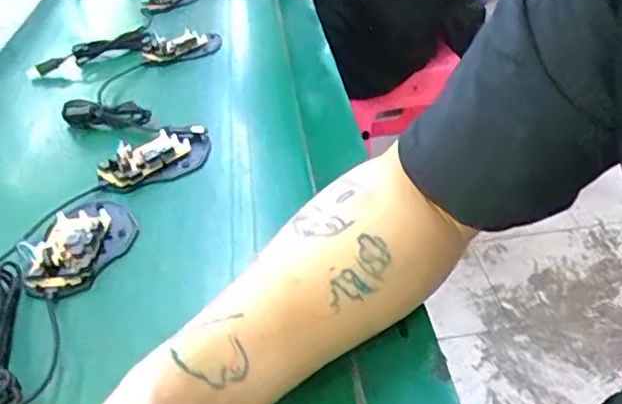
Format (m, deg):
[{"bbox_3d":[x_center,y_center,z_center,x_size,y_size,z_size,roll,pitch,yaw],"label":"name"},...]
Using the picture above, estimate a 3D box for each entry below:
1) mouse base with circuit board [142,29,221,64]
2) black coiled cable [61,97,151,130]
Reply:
[{"bbox_3d":[-0.169,-0.208,0.805,0.103,0.017,0.066,-17,37,-13],"label":"mouse base with circuit board"},{"bbox_3d":[-0.220,-0.094,0.652,0.105,0.021,0.029,-1,37,9],"label":"black coiled cable"}]

